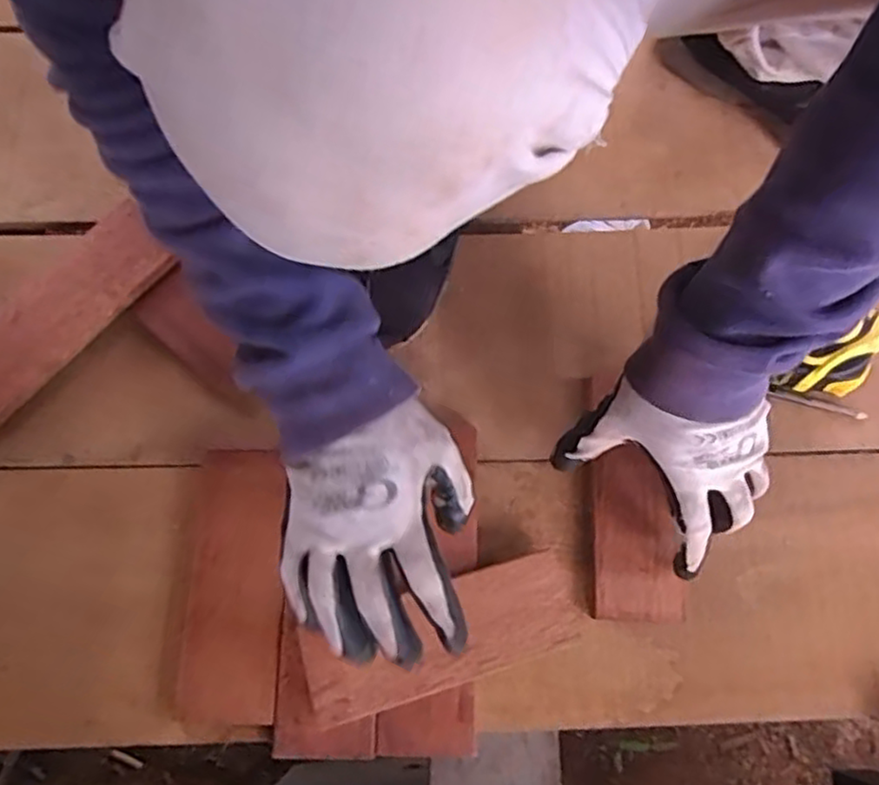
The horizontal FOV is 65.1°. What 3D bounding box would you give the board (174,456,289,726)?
[{"bbox_3d":[-0.143,0.130,0.476,0.069,0.012,0.178,1,73,1],"label":"board"}]

